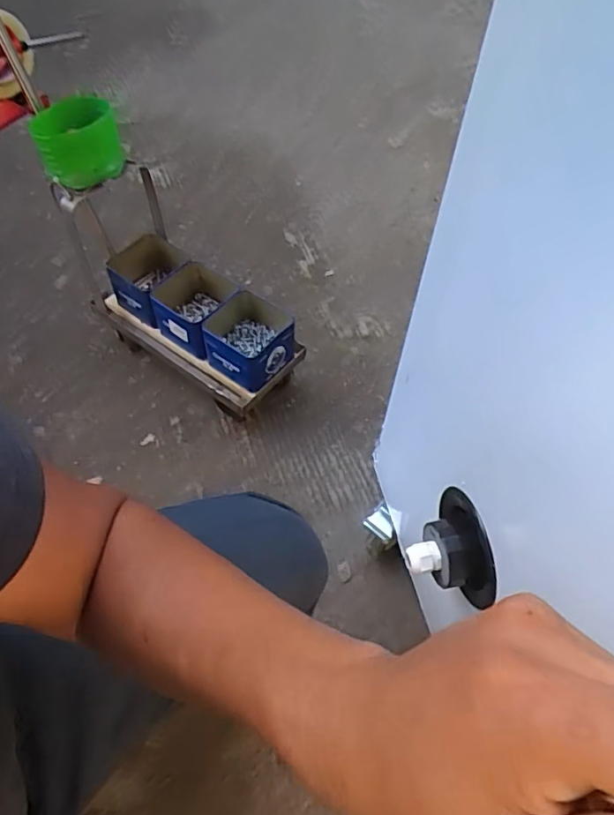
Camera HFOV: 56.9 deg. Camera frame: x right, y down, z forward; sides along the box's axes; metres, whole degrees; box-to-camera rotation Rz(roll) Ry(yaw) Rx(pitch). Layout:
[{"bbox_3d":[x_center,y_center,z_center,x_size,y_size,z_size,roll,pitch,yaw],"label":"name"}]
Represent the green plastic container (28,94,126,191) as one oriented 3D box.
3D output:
[{"bbox_3d":[-0.330,-0.384,0.822,0.116,0.078,0.126,-14,59,-12],"label":"green plastic container"}]

